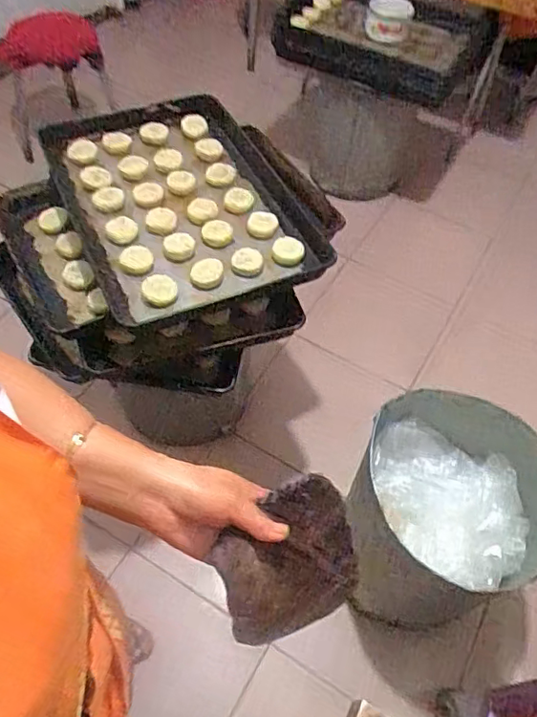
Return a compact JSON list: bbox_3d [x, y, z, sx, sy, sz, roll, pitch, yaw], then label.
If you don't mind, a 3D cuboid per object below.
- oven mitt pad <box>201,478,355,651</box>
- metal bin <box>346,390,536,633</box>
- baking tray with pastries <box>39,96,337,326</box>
[{"bbox_3d":[0.022,0.180,0.499,0.135,0.021,0.128,-23,99,-31],"label":"oven mitt pad"},{"bbox_3d":[0.368,0.344,1.211,0.395,0.360,0.393,2,54,-3],"label":"metal bin"},{"bbox_3d":[-0.176,-0.324,1.134,0.426,0.048,0.613,-20,58,-18],"label":"baking tray with pastries"}]

